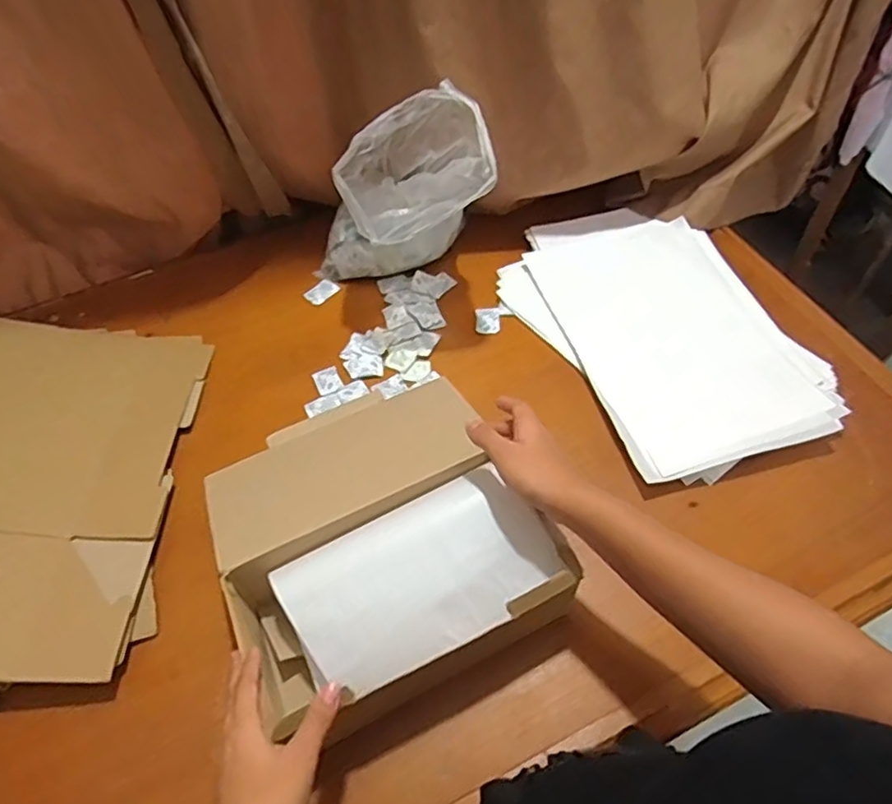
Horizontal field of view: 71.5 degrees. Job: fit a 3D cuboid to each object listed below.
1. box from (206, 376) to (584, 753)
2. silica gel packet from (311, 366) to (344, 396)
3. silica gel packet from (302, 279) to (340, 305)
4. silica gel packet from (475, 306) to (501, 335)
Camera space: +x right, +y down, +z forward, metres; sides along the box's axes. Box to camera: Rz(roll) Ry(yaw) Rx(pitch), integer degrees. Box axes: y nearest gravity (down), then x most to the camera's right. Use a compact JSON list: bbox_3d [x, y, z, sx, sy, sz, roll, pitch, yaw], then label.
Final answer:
[{"bbox_3d":[-0.070,0.117,0.579,0.266,0.104,0.282,-24,59,-13],"label":"box"},{"bbox_3d":[-0.140,-0.025,0.734,0.029,0.004,0.038,-22,58,-12],"label":"silica gel packet"},{"bbox_3d":[-0.164,-0.146,0.817,0.032,0.004,0.042,37,65,23],"label":"silica gel packet"},{"bbox_3d":[0.053,-0.102,0.777,0.030,0.005,0.041,0,57,2],"label":"silica gel packet"}]

